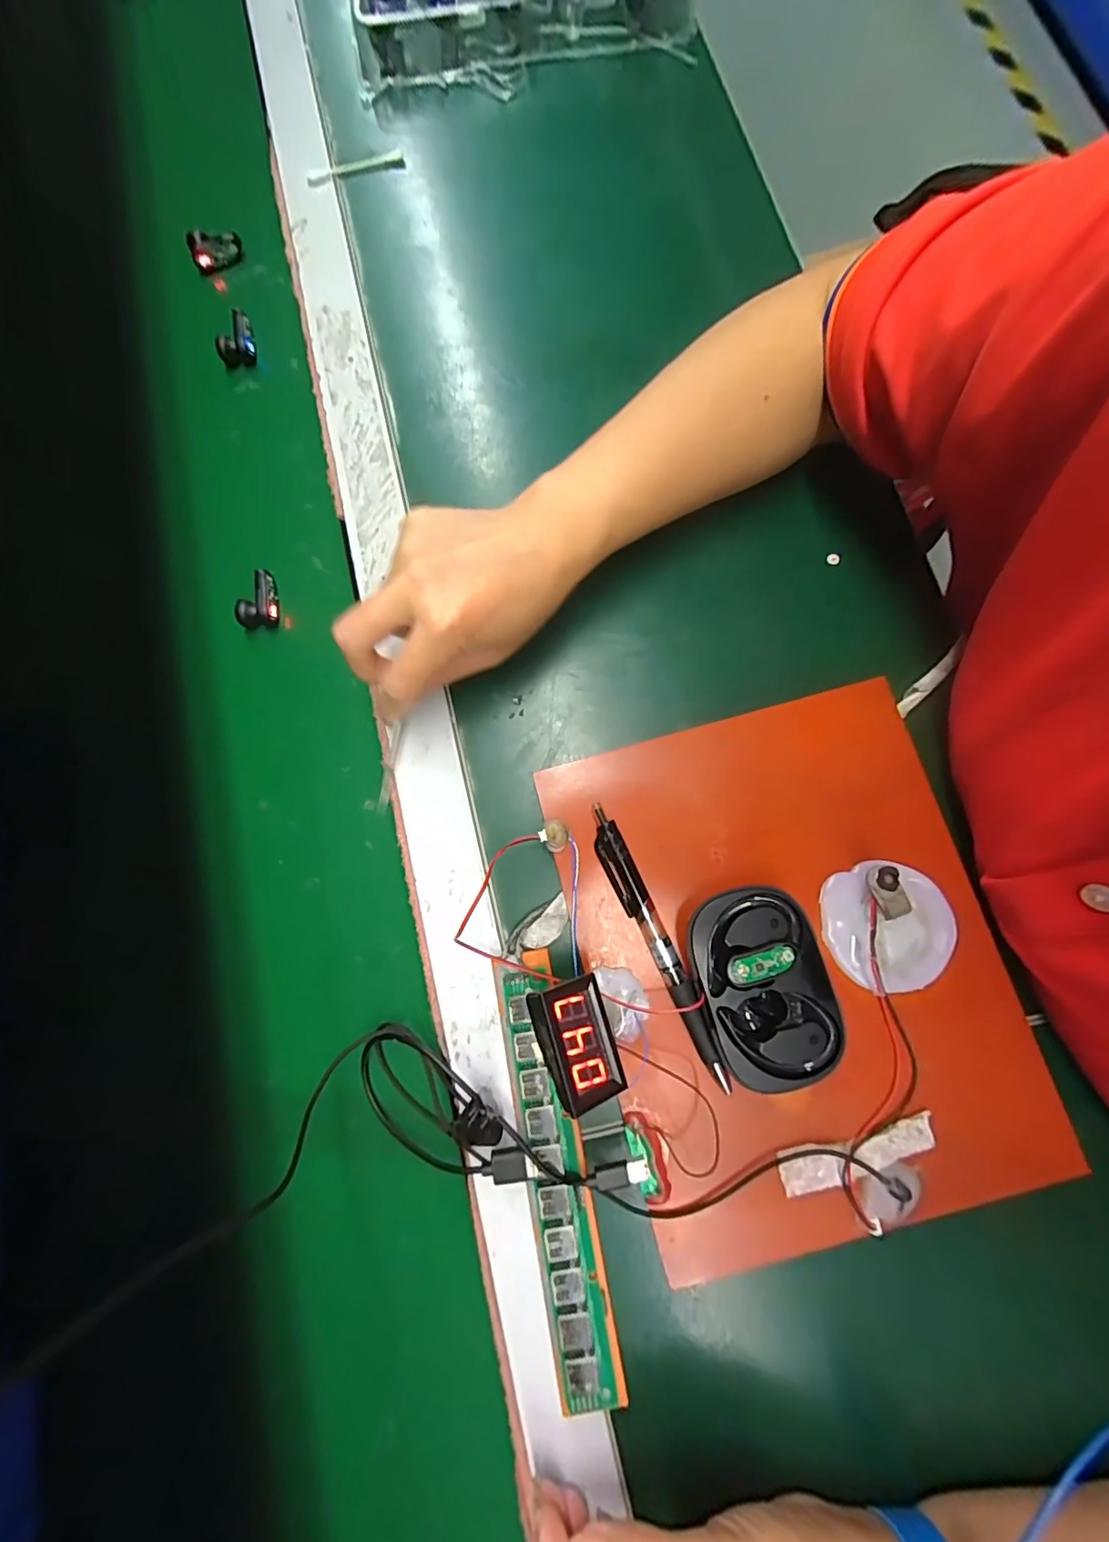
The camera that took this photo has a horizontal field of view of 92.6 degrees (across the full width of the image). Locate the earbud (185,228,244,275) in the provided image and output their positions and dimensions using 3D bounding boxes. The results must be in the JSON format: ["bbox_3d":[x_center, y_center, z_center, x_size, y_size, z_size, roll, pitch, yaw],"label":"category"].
[{"bbox_3d":[-0.241,-0.371,0.378,0.035,0.021,0.017,-30,80,-3],"label":"earbud"}]

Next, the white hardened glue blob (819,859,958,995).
[{"bbox_3d":[0.166,0.075,0.258,0.061,0.020,0.060,-2,75,7],"label":"white hardened glue blob"}]

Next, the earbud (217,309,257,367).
[{"bbox_3d":[-0.218,-0.296,0.364,0.023,0.020,0.029,0,80,2],"label":"earbud"}]

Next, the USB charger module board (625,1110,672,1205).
[{"bbox_3d":[0.045,0.186,0.254,0.014,0.004,0.040,-14,79,0],"label":"USB charger module board"}]

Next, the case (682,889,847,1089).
[{"bbox_3d":[0.097,0.100,0.252,0.057,0.035,0.088,-15,80,0],"label":"case"}]

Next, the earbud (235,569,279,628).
[{"bbox_3d":[-0.182,-0.105,0.325,0.023,0.014,0.032,-10,79,0],"label":"earbud"}]

